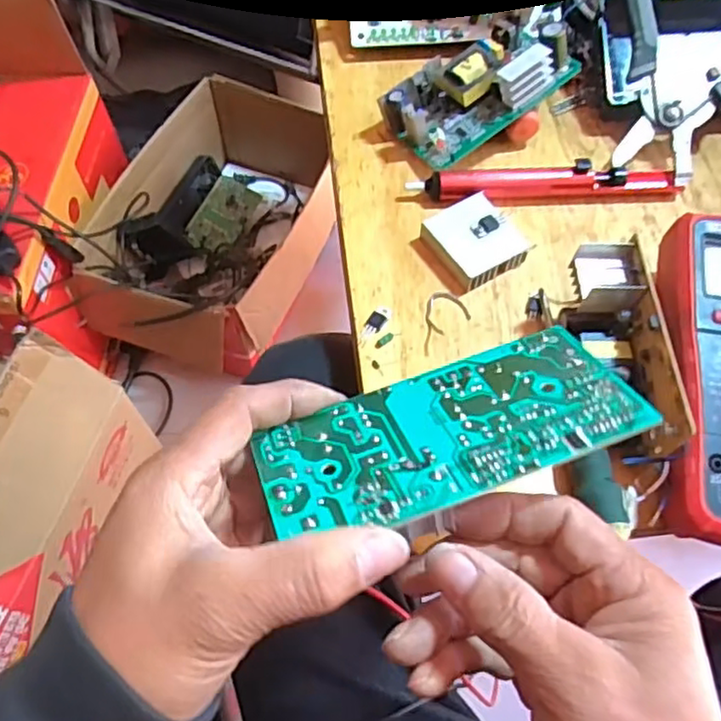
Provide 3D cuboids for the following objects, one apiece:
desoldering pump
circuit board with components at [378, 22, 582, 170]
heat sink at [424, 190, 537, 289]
[{"bbox_3d":[0.125,-0.120,0.446,0.177,0.025,0.022,-4,61,-2],"label":"desoldering pump"},{"bbox_3d":[0.082,-0.190,0.459,0.120,0.036,0.068,-37,65,1],"label":"circuit board with components"},{"bbox_3d":[0.074,-0.078,0.423,0.049,0.019,0.051,-28,65,-15],"label":"heat sink"}]

